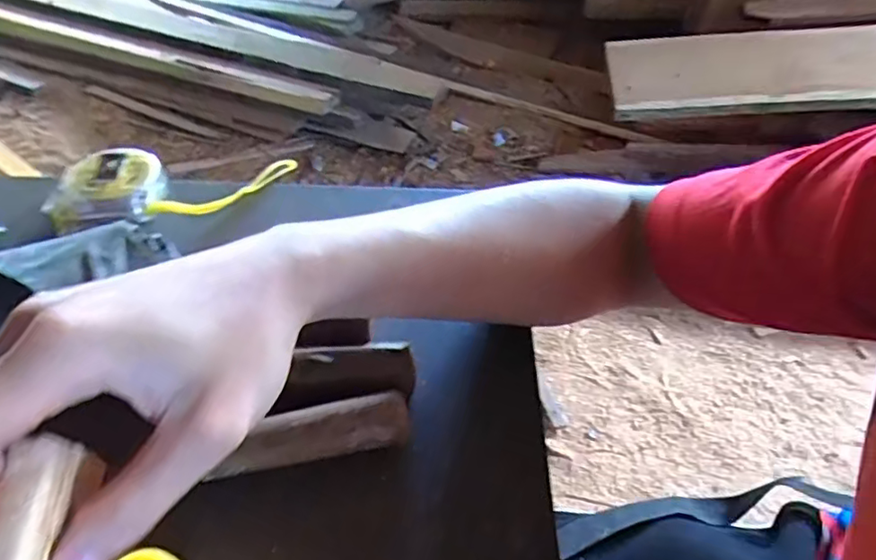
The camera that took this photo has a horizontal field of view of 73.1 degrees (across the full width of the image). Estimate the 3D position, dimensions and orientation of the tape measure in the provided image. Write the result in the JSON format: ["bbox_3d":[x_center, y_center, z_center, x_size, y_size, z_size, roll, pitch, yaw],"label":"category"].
[{"bbox_3d":[-0.197,-0.074,0.444,0.167,0.033,0.056,-10,49,-10],"label":"tape measure"}]

